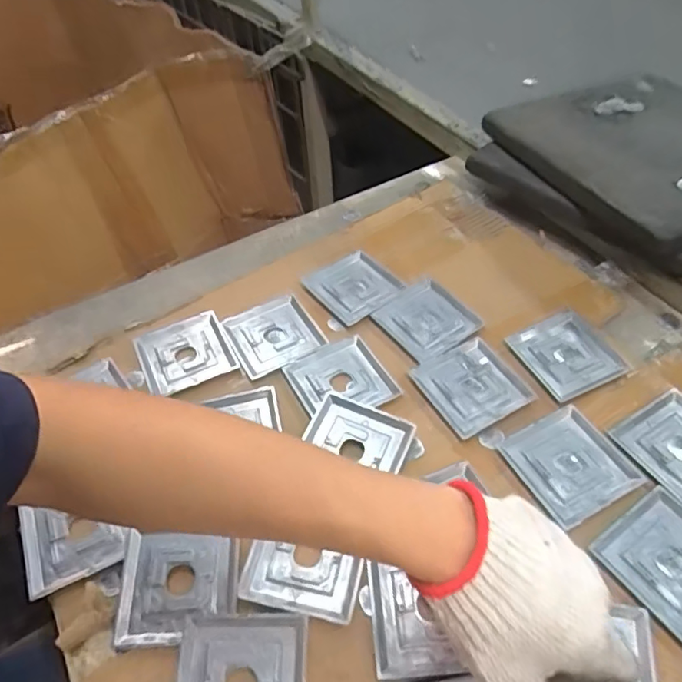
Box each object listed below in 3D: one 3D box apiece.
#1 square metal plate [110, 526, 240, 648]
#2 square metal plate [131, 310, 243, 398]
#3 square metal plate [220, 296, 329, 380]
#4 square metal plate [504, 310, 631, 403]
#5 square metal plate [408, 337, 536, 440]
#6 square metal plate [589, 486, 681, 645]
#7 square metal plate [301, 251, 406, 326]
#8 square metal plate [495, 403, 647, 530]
[{"bbox_3d":[-0.126,0.189,0.432,0.089,0.008,0.080,-4,49,-1],"label":"square metal plate"},{"bbox_3d":[-0.165,0.013,0.588,0.092,0.008,0.089,-19,51,-14],"label":"square metal plate"},{"bbox_3d":[-0.073,-0.006,0.603,0.090,0.007,0.088,-24,52,-18],"label":"square metal plate"},{"bbox_3d":[0.230,0.012,0.566,0.089,0.004,0.092,-21,51,-15],"label":"square metal plate"},{"bbox_3d":[0.128,0.044,0.549,0.088,0.007,0.091,-24,52,-17],"label":"square metal plate"},{"bbox_3d":[0.257,0.170,0.429,0.091,0.005,0.090,-28,54,-20],"label":"square metal plate"},{"bbox_3d":[0.016,-0.066,0.647,0.090,0.005,0.086,-32,55,-23],"label":"square metal plate"},{"bbox_3d":[0.201,0.108,0.490,0.087,0.008,0.089,-23,52,-16],"label":"square metal plate"}]

